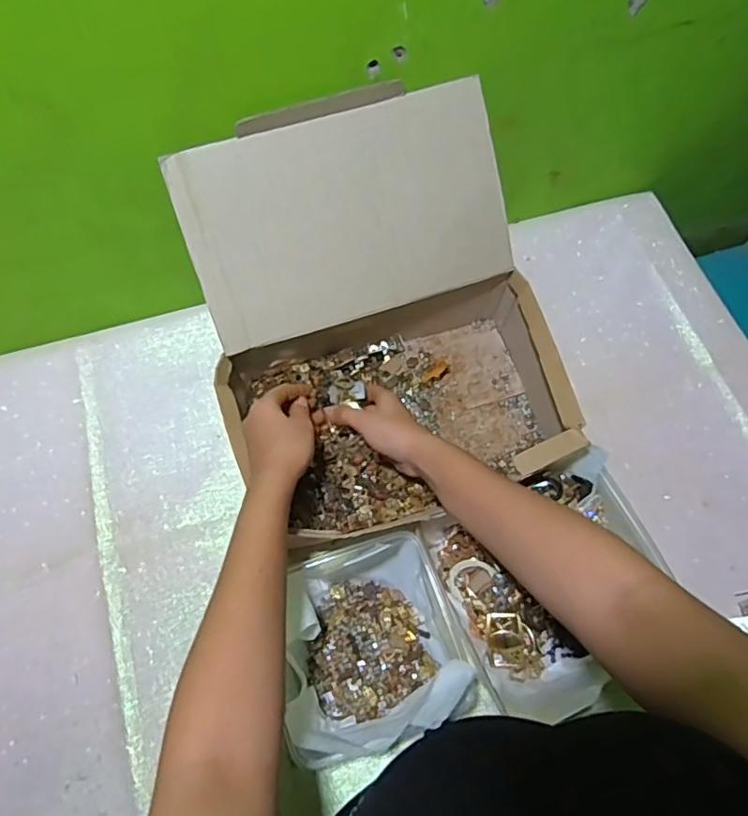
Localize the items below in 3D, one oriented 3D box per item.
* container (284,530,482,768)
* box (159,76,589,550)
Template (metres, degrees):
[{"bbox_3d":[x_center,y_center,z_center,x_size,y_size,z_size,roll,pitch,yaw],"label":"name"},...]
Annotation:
[{"bbox_3d":[-0.001,0.203,0.514,0.147,0.093,0.162,-11,67,-3],"label":"container"},{"bbox_3d":[0.007,-0.078,0.573,0.322,0.225,0.351,-16,67,-6],"label":"box"}]

